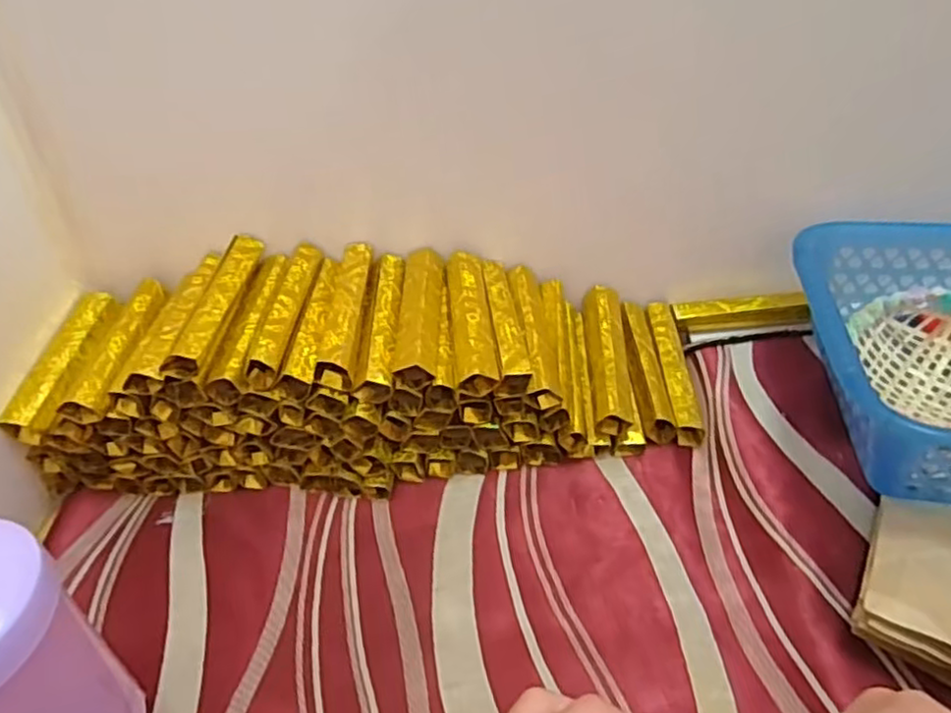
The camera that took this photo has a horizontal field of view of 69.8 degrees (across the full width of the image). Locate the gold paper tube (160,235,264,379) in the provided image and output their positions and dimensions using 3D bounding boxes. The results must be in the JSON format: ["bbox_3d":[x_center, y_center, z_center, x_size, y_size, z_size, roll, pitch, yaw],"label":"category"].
[{"bbox_3d":[-0.179,-0.041,0.470,0.025,0.020,0.131,-1,41,8],"label":"gold paper tube"}]

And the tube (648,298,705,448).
[{"bbox_3d":[0.154,0.006,0.529,0.022,0.025,0.130,-4,40,5],"label":"tube"}]

